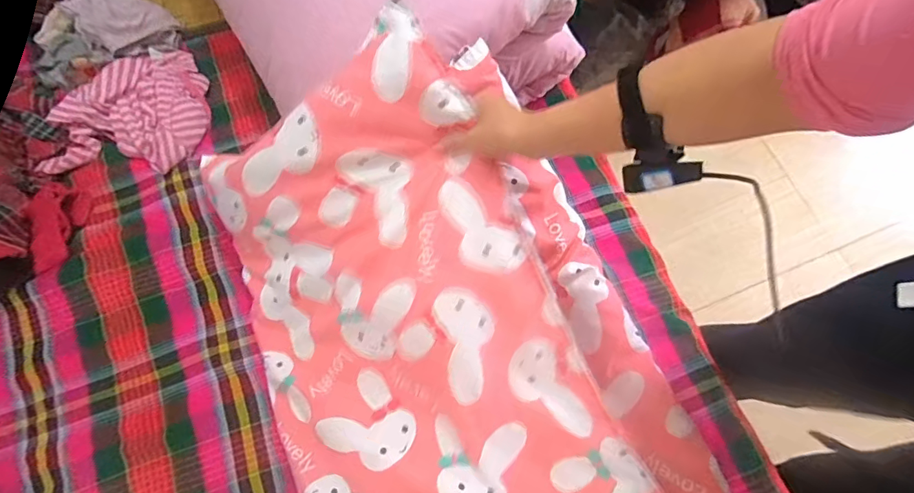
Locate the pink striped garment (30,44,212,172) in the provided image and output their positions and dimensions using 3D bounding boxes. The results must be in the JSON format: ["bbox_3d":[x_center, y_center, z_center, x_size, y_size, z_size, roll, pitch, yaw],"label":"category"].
[{"bbox_3d":[-0.579,-0.247,0.832,0.270,0.052,0.236,-3,72,1],"label":"pink striped garment"}]

